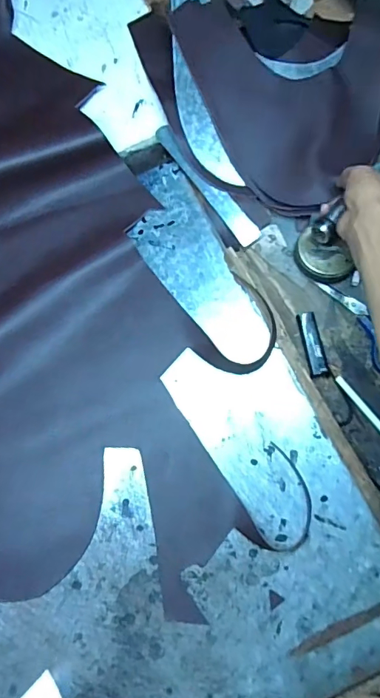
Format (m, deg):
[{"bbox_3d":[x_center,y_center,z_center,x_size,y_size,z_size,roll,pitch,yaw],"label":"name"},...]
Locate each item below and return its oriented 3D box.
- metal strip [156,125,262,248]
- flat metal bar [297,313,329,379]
[{"bbox_3d":[0.022,-0.216,0.585,0.029,0.004,0.194,-40,84,3],"label":"metal strip"},{"bbox_3d":[0.153,-0.007,0.556,0.024,0.014,0.083,-11,73,5],"label":"flat metal bar"}]

